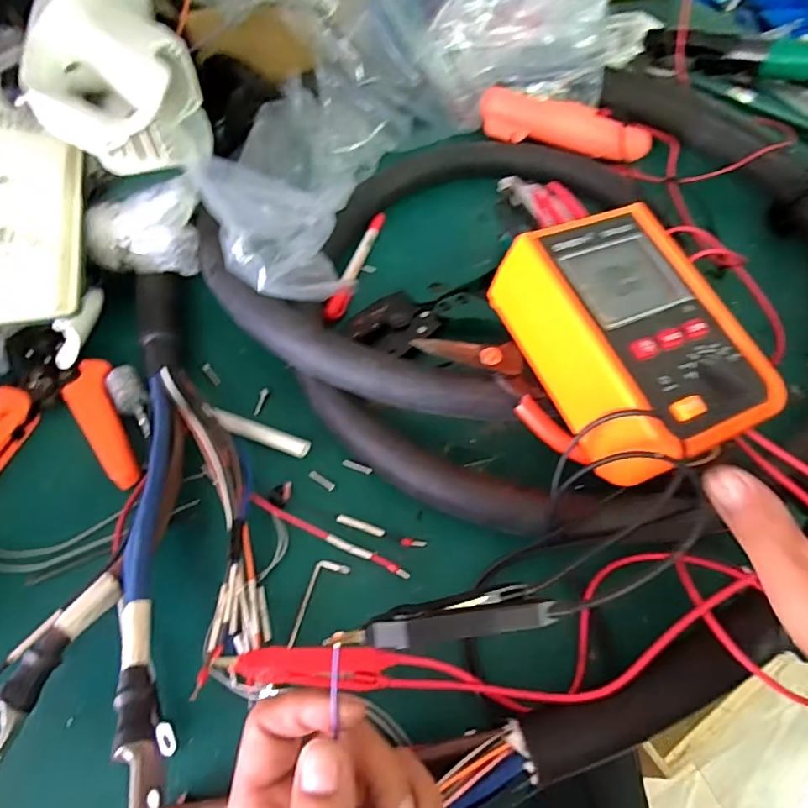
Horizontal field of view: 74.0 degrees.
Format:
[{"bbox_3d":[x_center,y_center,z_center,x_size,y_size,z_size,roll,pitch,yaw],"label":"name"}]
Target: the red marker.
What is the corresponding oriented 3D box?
[{"bbox_3d":[-0.042,-0.126,0.485,0.014,0.010,0.140,13,57,8],"label":"red marker"}]

